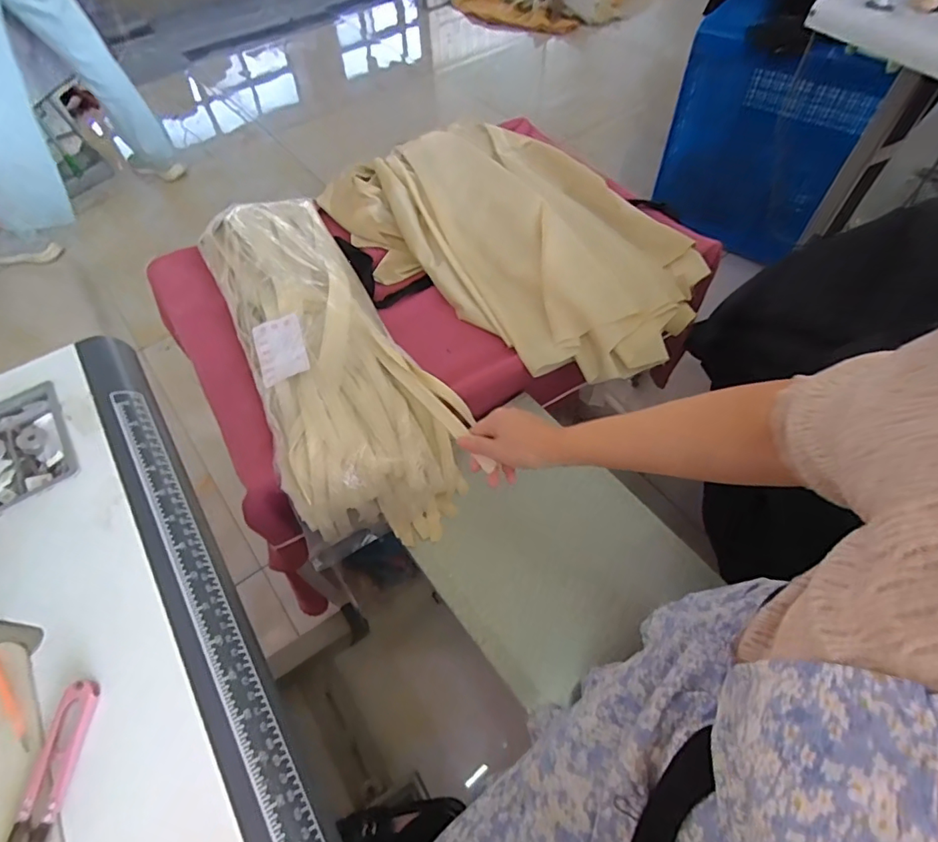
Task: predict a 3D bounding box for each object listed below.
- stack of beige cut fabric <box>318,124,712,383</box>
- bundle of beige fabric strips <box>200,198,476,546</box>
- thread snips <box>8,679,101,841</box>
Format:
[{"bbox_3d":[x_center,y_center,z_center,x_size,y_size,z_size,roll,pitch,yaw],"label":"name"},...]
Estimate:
[{"bbox_3d":[0.074,-0.296,0.815,0.403,0.077,0.586,-30,60,-17],"label":"stack of beige cut fabric"},{"bbox_3d":[-0.203,-0.106,0.720,0.216,0.119,0.577,-26,66,-14],"label":"bundle of beige fabric strips"},{"bbox_3d":[-0.239,0.204,0.293,0.023,0.012,0.099,2,56,4],"label":"thread snips"}]

